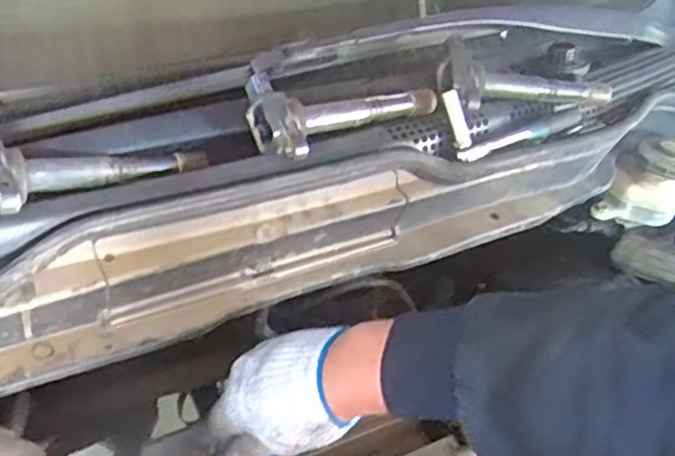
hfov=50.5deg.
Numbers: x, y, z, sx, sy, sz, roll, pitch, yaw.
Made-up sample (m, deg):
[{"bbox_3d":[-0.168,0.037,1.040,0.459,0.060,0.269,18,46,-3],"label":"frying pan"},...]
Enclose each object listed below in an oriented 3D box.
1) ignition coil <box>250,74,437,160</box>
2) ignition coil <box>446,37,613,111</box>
[{"bbox_3d":[0.005,-0.105,0.587,0.161,0.043,0.069,-26,49,-32],"label":"ignition coil"},{"bbox_3d":[0.183,-0.129,0.657,0.177,0.032,0.061,5,38,-21],"label":"ignition coil"}]

